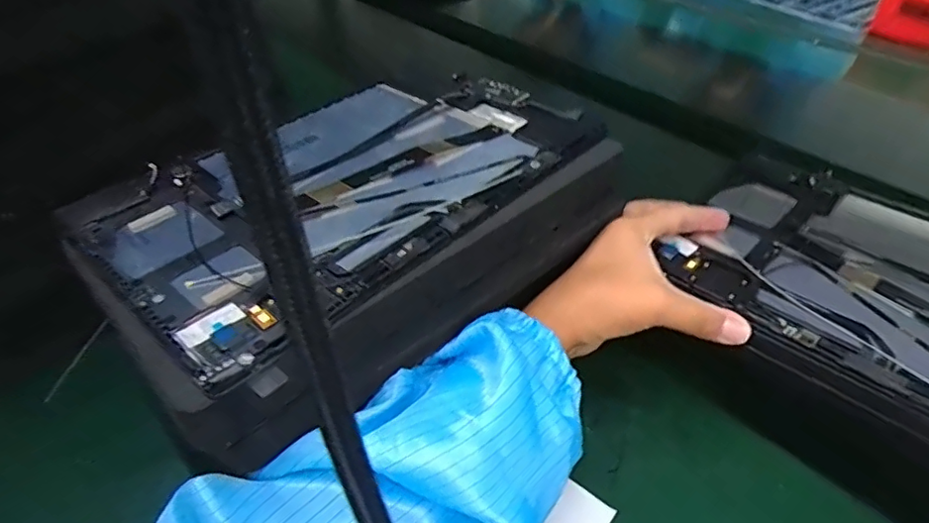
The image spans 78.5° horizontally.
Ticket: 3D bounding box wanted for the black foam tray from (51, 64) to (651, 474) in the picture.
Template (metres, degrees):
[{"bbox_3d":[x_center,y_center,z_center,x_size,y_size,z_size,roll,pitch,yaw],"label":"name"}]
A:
[{"bbox_3d":[-0.050,-0.023,0.297,0.248,0.053,0.166,-32,52,-30],"label":"black foam tray"}]

